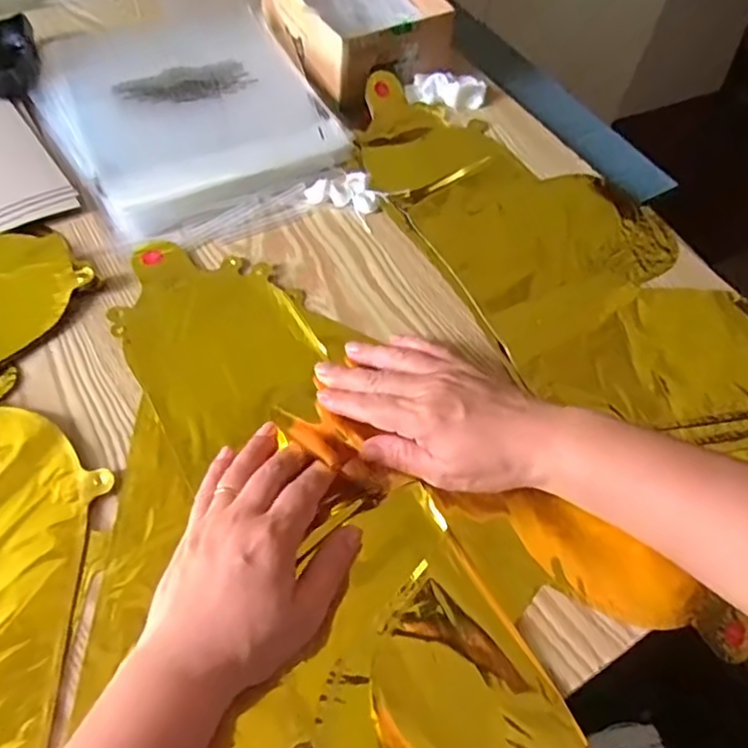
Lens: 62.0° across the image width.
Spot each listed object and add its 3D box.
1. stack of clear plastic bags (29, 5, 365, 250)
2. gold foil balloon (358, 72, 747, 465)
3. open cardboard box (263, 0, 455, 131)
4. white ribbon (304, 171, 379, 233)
[{"bbox_3d":[-0.175,-0.246,0.572,0.228,0.023,0.309,-25,62,-19],"label":"stack of clear plastic bags"},{"bbox_3d":[0.157,-0.098,0.503,0.198,0.010,0.455,-25,62,-18],"label":"gold foil balloon"},{"bbox_3d":[-0.023,-0.358,0.620,0.138,0.069,0.215,-25,62,-18],"label":"open cardboard box"},{"bbox_3d":[-0.022,-0.152,0.524,0.060,0.016,0.040,26,59,12],"label":"white ribbon"}]

